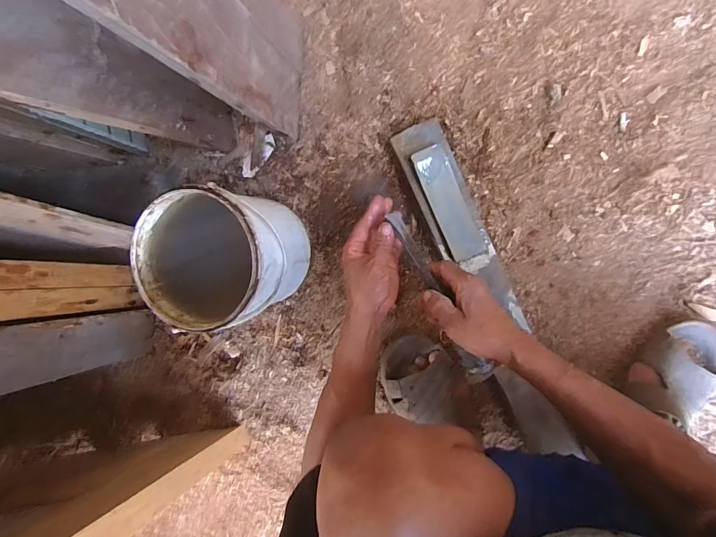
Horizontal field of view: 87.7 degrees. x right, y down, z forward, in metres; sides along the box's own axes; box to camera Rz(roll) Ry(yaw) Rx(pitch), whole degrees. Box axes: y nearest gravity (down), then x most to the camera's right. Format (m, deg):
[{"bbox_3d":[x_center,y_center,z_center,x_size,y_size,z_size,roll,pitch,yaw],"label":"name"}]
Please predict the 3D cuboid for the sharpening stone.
[{"bbox_3d":[0.137,-0.096,0.556,0.051,0.018,0.173,-24,94,9],"label":"sharpening stone"}]

